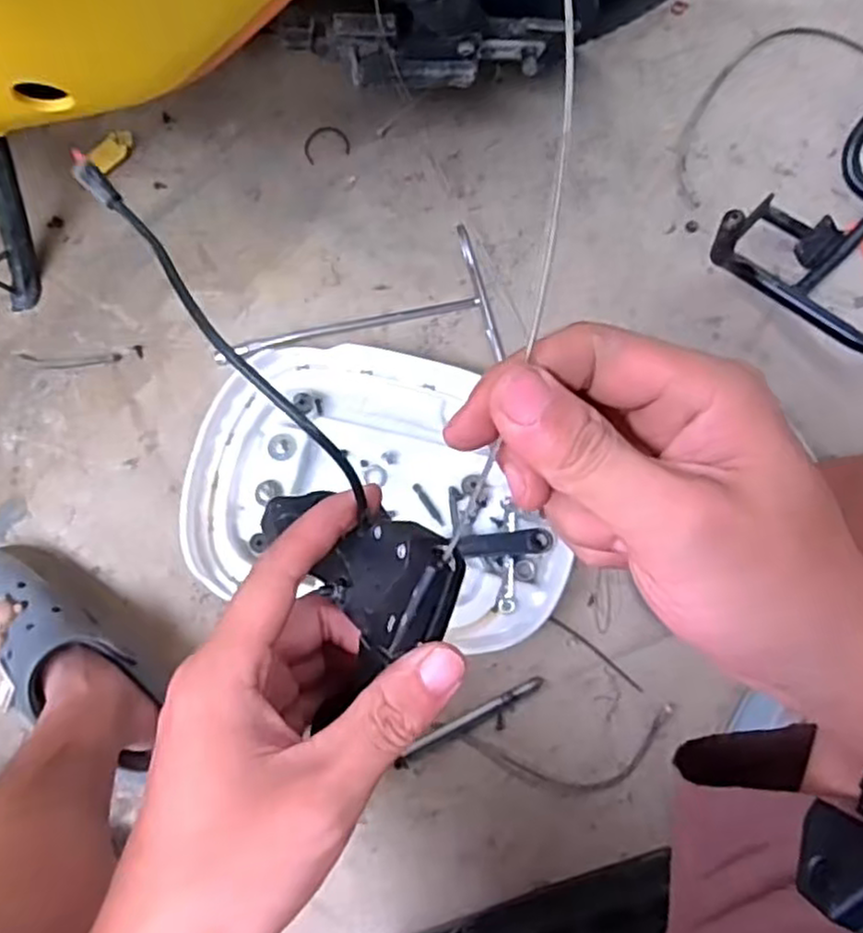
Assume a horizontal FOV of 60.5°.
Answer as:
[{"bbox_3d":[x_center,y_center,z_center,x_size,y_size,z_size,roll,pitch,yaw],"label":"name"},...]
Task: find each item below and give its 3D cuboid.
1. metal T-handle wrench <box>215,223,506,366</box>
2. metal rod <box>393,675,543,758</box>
[{"bbox_3d":[-0.080,-0.152,0.755,0.282,0.028,0.150,-14,77,-4],"label":"metal T-handle wrench"},{"bbox_3d":[0.038,0.229,0.675,0.139,0.012,0.014,-27,78,-6],"label":"metal rod"}]

